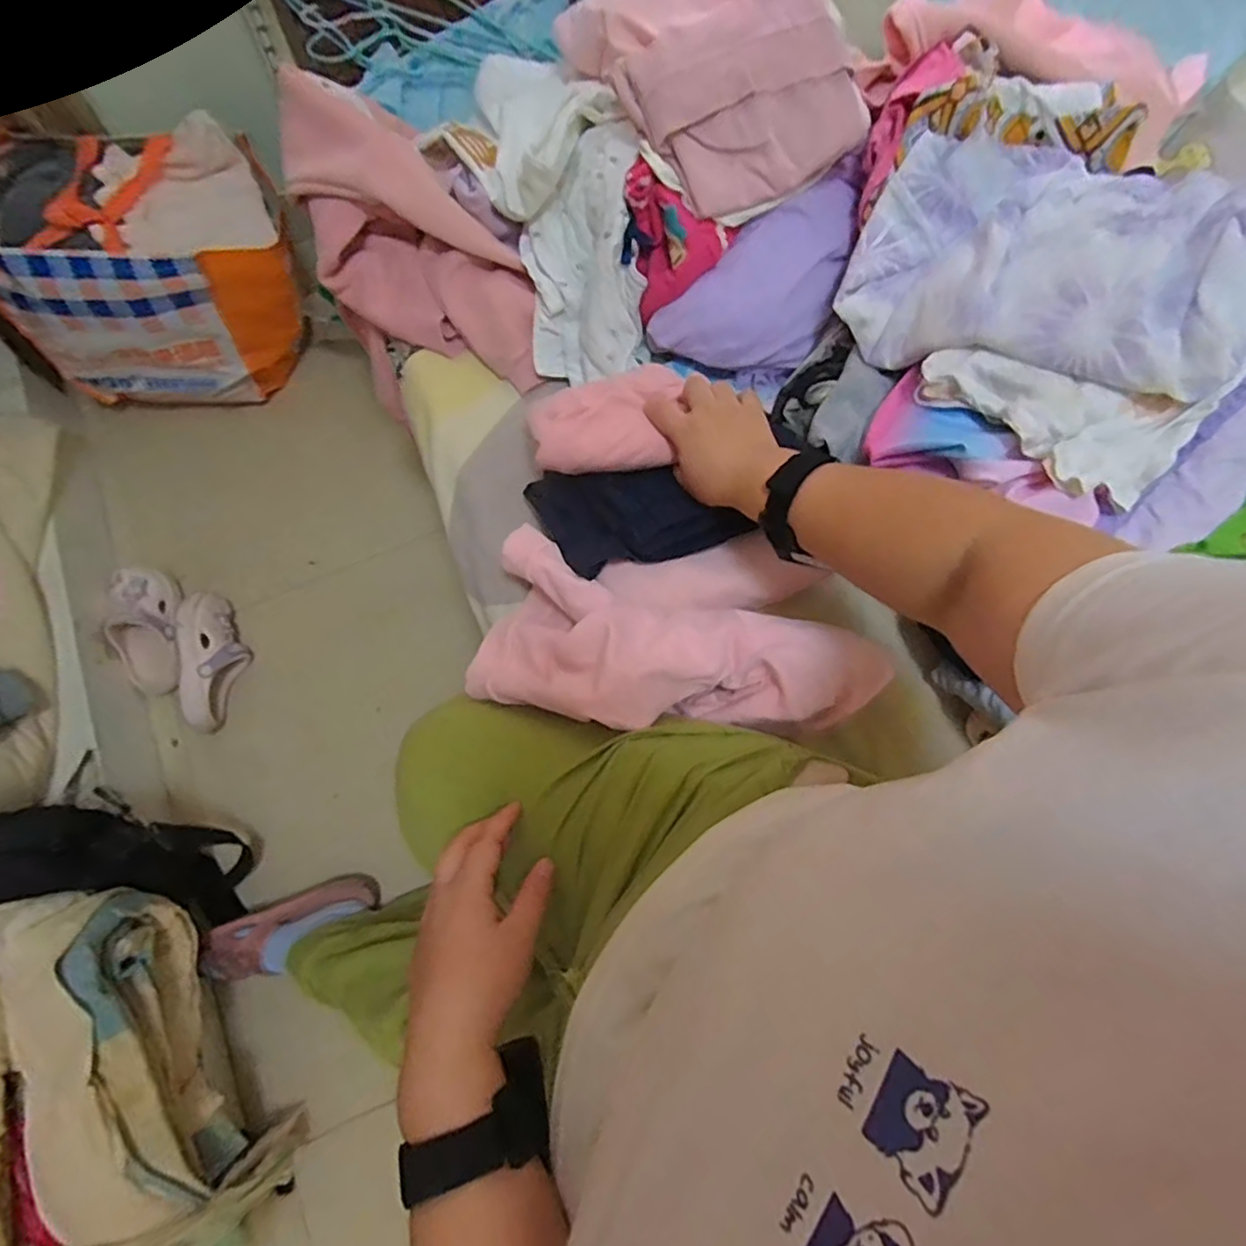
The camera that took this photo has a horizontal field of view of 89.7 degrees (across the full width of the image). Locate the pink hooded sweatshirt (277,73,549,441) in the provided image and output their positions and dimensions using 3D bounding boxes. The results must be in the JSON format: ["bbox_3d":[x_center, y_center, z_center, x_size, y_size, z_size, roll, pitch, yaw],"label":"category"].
[{"bbox_3d":[-0.231,-0.406,0.687,0.200,0.186,0.302,-23,75,-5],"label":"pink hooded sweatshirt"}]

